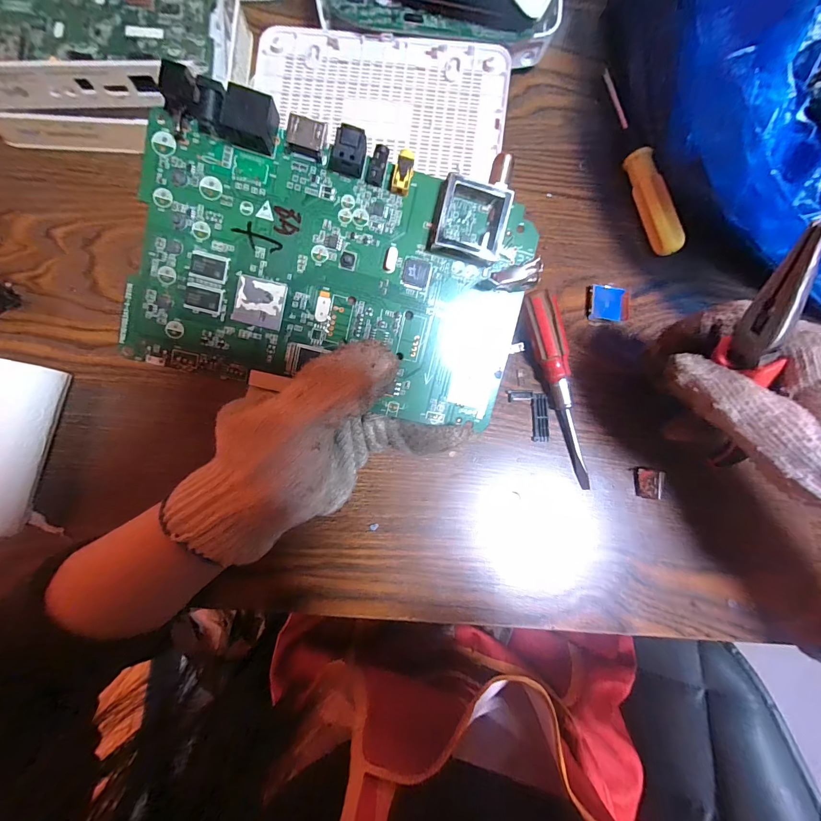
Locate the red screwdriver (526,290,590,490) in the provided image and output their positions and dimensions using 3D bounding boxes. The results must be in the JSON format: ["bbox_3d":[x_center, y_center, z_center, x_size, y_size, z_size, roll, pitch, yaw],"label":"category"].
[{"bbox_3d":[0.109,-0.016,0.256,0.023,0.025,0.136,-18,83,-5],"label":"red screwdriver"}]

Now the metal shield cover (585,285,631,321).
[{"bbox_3d":[0.150,-0.082,0.276,0.033,0.006,0.027,3,82,-2],"label":"metal shield cover"}]

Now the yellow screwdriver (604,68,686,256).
[{"bbox_3d":[0.176,-0.192,0.283,0.018,0.020,0.151,-16,83,-5],"label":"yellow screwdriver"}]

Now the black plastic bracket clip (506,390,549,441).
[{"bbox_3d":[0.086,0.004,0.264,0.028,0.004,0.038,-2,82,-3],"label":"black plastic bracket clip"}]

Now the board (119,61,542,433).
[{"bbox_3d":[-0.028,-0.057,0.153,0.159,0.012,0.105,12,97,-9],"label":"board"}]

